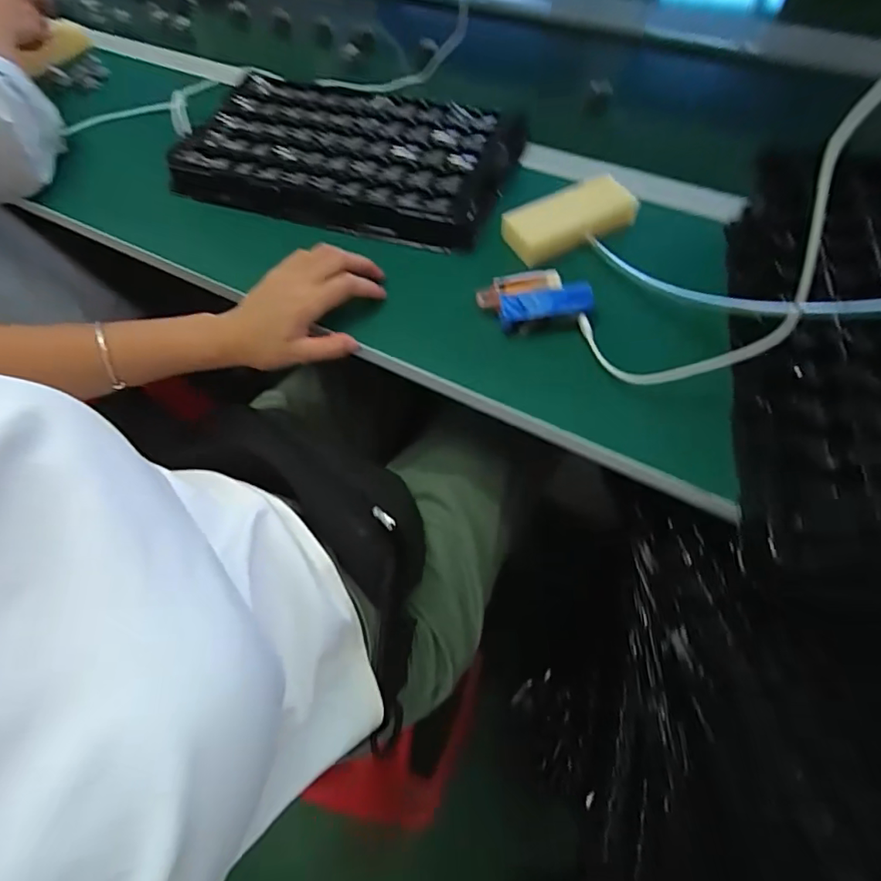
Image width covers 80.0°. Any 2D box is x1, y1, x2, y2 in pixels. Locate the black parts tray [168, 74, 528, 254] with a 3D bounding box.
[{"bbox_3d":[-0.106,-0.322,0.587,0.361,0.039,0.204,17,61,12],"label":"black parts tray"}]

